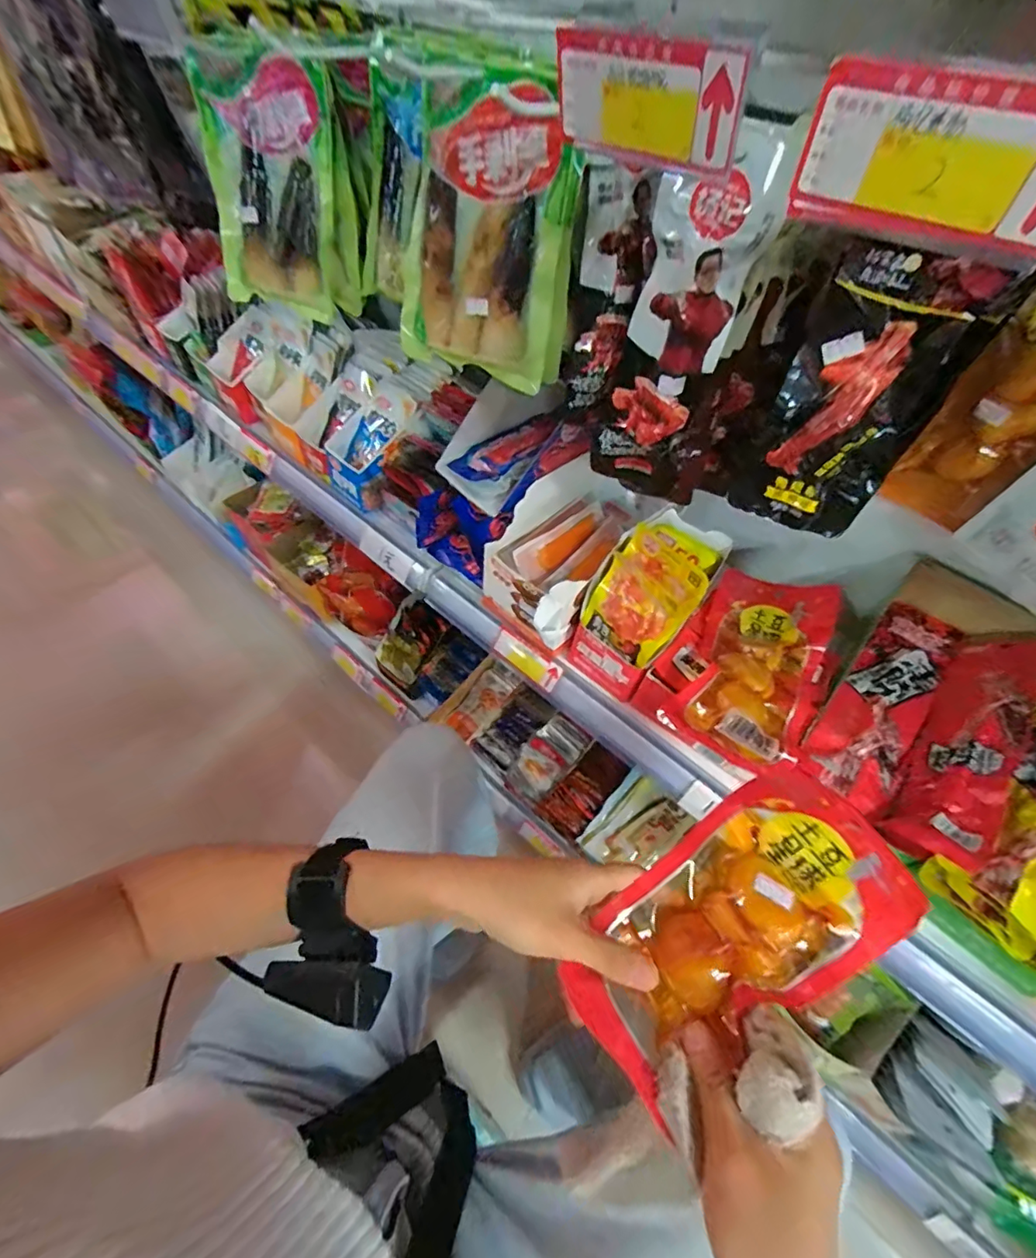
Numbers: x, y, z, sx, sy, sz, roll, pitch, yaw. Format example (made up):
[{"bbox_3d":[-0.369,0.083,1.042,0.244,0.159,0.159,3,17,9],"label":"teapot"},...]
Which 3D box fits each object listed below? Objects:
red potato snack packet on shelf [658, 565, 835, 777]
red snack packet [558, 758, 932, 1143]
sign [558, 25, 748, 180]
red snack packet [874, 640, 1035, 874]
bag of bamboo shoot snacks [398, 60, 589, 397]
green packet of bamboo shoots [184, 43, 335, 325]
[{"bbox_3d":[0.230,0.024,0.497,0.112,0.045,0.204,27,56,14],"label":"red potato snack packet on shelf"},{"bbox_3d":[0.135,0.172,0.311,0.221,0.029,0.105,-25,60,-18],"label":"red snack packet"},{"bbox_3d":[0.055,-0.225,0.221,0.086,0.041,0.007,35,75,22],"label":"sign"},{"bbox_3d":[0.391,0.098,0.445,0.244,0.037,0.071,-45,27,-22],"label":"red snack packet"},{"bbox_3d":[-0.027,-0.322,0.435,0.148,0.187,0.047,12,54,3],"label":"bag of bamboo shoot snacks"},{"bbox_3d":[-0.257,-0.444,0.523,0.138,0.201,0.039,22,41,8],"label":"green packet of bamboo shoots"}]

